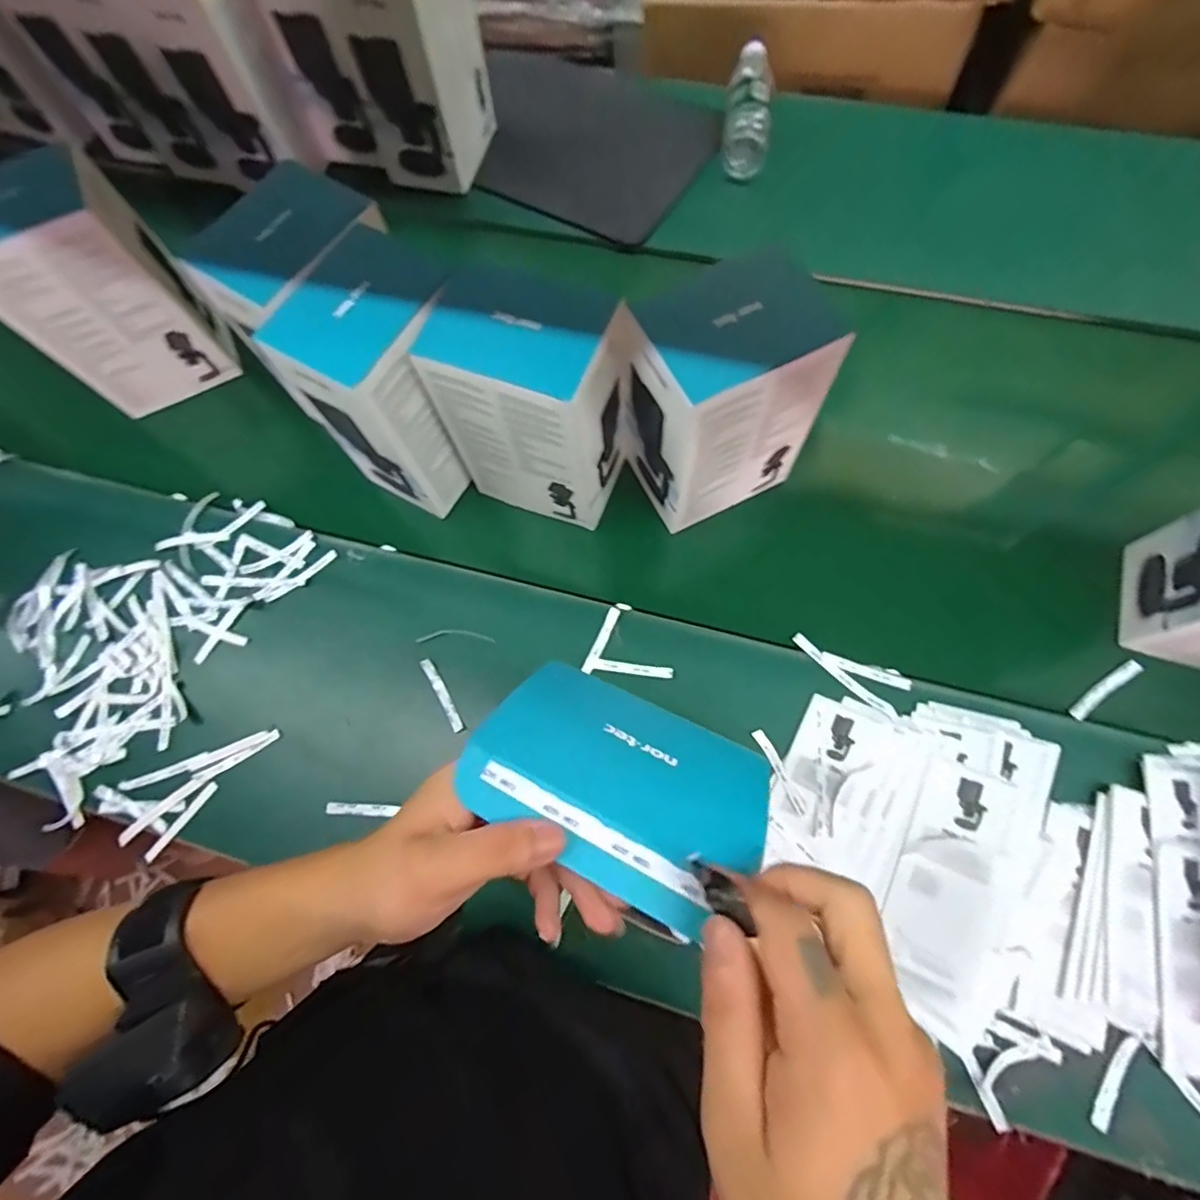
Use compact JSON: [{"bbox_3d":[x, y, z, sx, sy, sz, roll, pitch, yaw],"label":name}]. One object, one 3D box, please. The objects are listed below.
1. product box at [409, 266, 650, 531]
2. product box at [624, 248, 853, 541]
[{"bbox_3d":[-0.062,-0.187,0.590,0.159,0.237,0.113,21,73,8],"label":"product box"},{"bbox_3d":[0.118,-0.187,0.581,0.163,0.217,0.117,-27,73,-8],"label":"product box"}]

